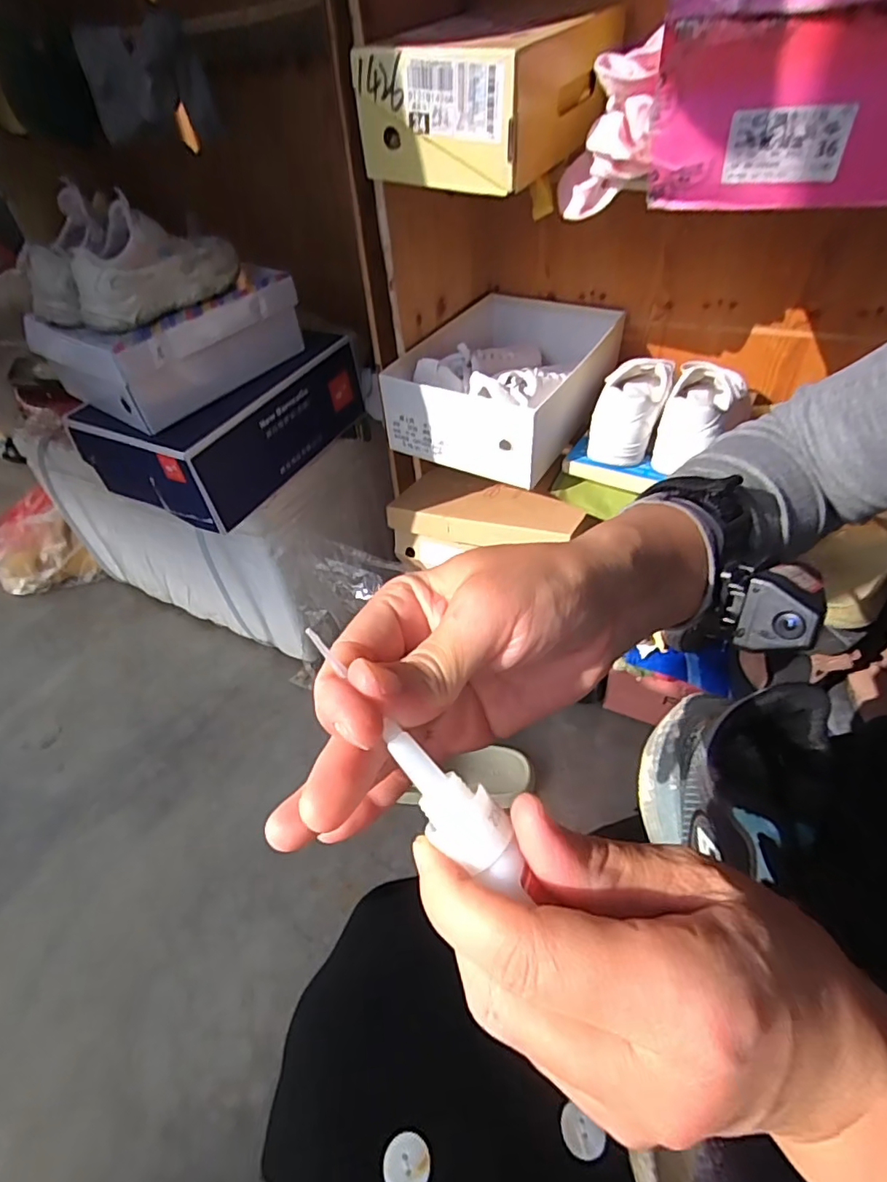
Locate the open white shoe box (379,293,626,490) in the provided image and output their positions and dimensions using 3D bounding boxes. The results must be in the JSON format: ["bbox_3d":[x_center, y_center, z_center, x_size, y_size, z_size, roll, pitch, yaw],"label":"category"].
[{"bbox_3d":[0.094,-0.283,0.743,0.221,0.108,0.302,19,49,25],"label":"open white shoe box"}]

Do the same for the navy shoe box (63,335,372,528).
[{"bbox_3d":[-0.301,-0.251,0.789,0.219,0.130,0.329,17,48,23],"label":"navy shoe box"}]

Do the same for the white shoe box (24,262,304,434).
[{"bbox_3d":[-0.342,-0.328,0.720,0.192,0.106,0.253,23,50,28],"label":"white shoe box"}]

